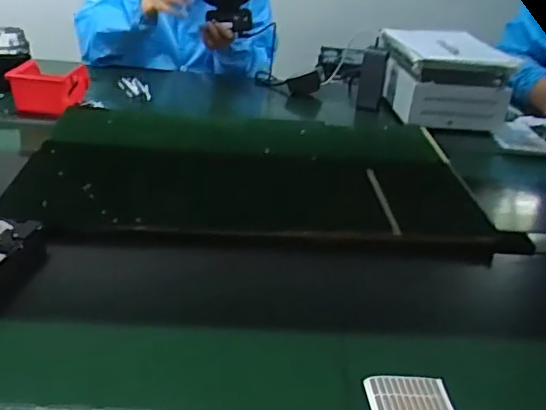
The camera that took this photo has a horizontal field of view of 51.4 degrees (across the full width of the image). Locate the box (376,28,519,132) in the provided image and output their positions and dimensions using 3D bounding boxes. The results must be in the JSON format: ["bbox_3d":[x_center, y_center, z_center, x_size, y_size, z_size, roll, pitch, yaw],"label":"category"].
[{"bbox_3d":[0.367,-0.273,1.236,0.221,0.148,0.226,2,31,-7],"label":"box"}]

